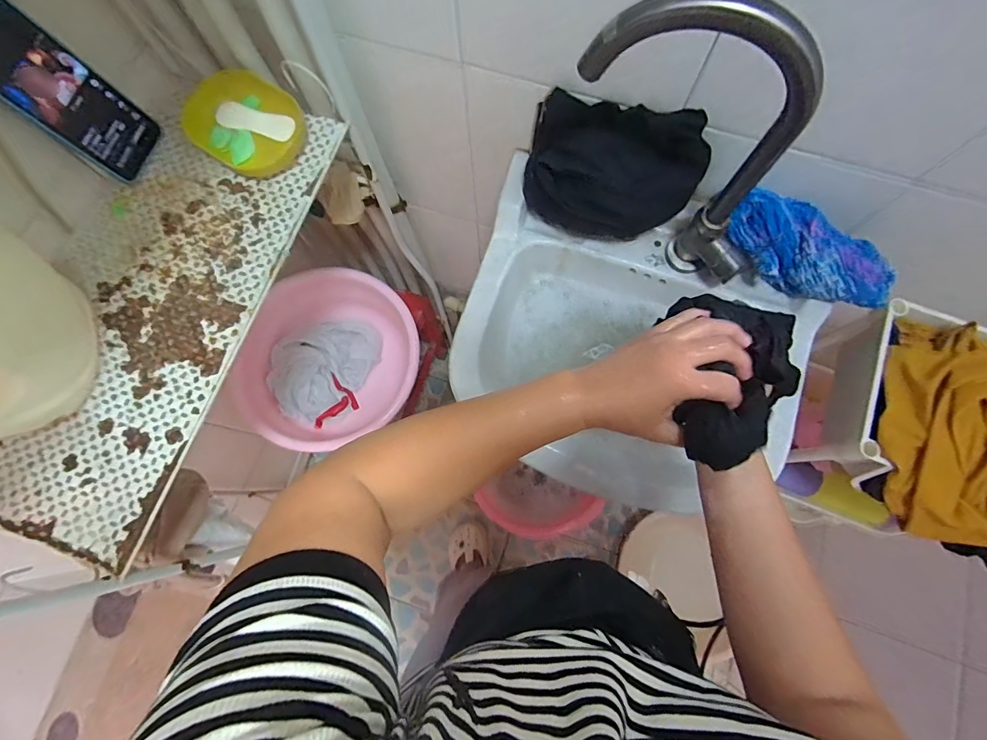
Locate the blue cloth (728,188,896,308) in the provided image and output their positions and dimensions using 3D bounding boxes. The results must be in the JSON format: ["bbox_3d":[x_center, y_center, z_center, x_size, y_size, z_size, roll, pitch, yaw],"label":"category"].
[{"bbox_3d":[0.379,-0.136,0.561,0.201,0.082,0.088,38,80,10],"label":"blue cloth"}]

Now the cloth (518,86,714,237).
[{"bbox_3d":[0.143,-0.244,0.573,0.199,0.139,0.087,12,77,4],"label":"cloth"}]

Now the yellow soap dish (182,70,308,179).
[{"bbox_3d":[-0.284,-0.286,0.537,0.133,0.026,0.109,27,78,7],"label":"yellow soap dish"}]

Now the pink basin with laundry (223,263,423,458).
[{"bbox_3d":[-0.338,-0.036,0.939,0.349,0.137,0.303,-37,78,-8],"label":"pink basin with laundry"}]

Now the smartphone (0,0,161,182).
[{"bbox_3d":[-0.442,-0.282,0.473,0.015,0.170,0.083,8,74,23],"label":"smartphone"}]

